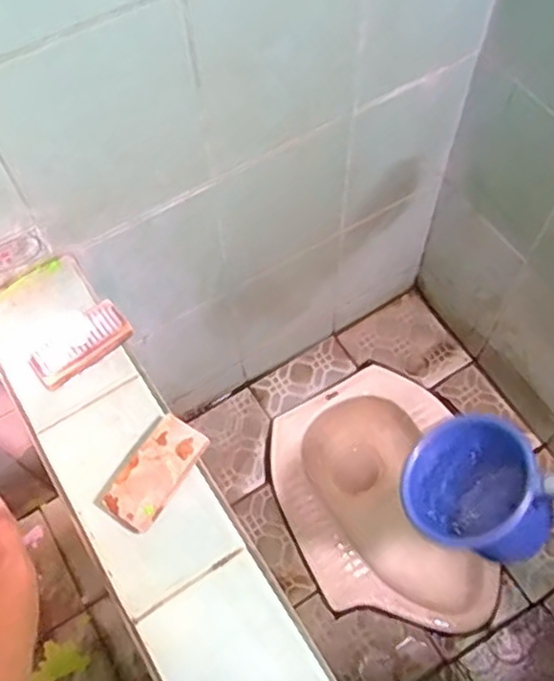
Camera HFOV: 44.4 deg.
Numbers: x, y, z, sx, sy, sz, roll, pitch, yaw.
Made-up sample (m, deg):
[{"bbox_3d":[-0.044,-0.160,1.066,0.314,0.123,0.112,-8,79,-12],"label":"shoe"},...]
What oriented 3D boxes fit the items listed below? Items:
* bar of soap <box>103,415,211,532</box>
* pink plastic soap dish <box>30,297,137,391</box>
[{"bbox_3d":[-0.110,0.121,0.626,0.054,0.028,0.101,32,68,16],"label":"bar of soap"},{"bbox_3d":[-0.198,0.004,0.685,0.101,0.016,0.049,-38,68,-17],"label":"pink plastic soap dish"}]

